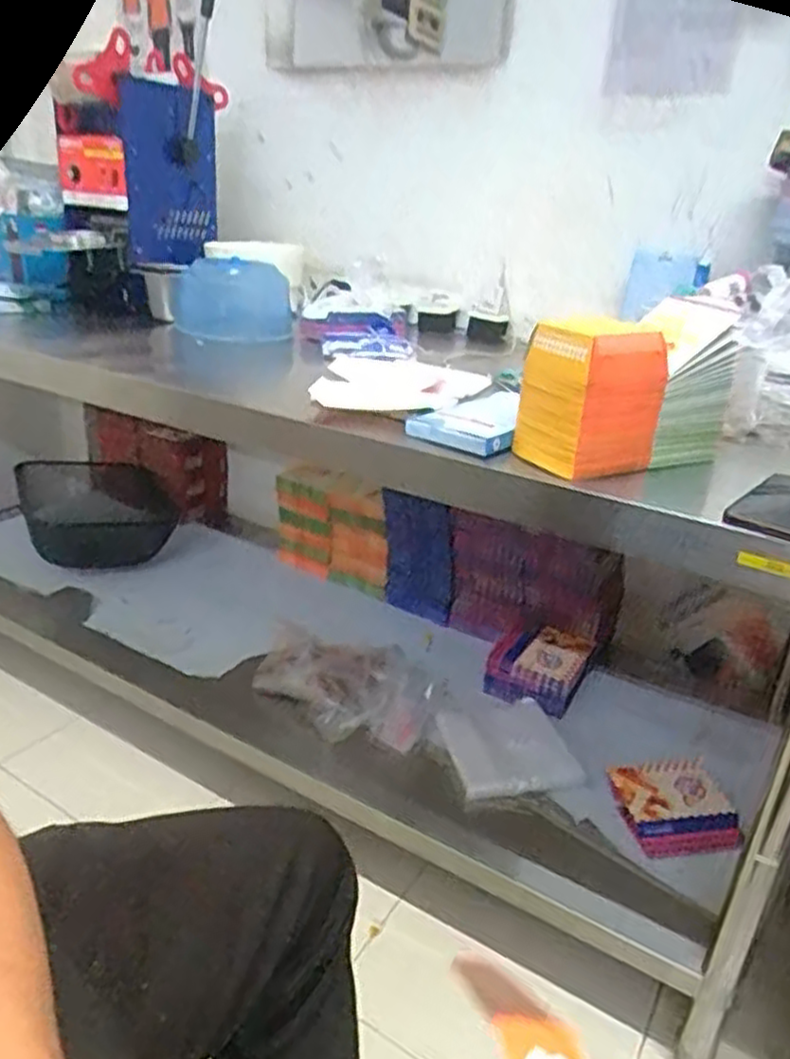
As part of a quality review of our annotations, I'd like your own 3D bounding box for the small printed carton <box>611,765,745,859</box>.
[{"bbox_3d":[0.450,0.433,1.178,0.180,0.032,0.162,-1,24,-11],"label":"small printed carton"}]

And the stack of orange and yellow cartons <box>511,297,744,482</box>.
[{"bbox_3d":[0.263,-0.164,0.840,0.239,0.168,0.123,-7,26,-22],"label":"stack of orange and yellow cartons"}]

